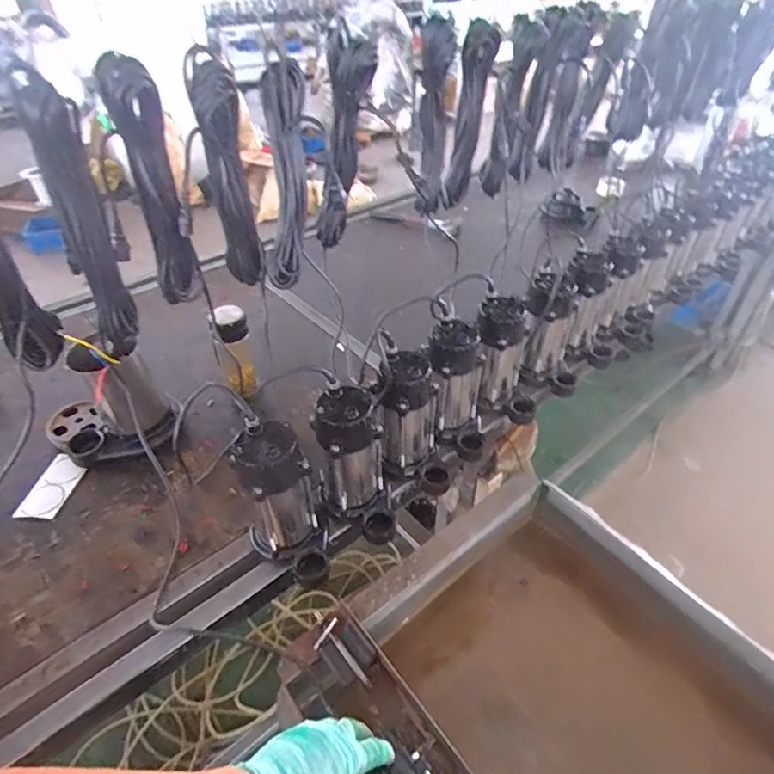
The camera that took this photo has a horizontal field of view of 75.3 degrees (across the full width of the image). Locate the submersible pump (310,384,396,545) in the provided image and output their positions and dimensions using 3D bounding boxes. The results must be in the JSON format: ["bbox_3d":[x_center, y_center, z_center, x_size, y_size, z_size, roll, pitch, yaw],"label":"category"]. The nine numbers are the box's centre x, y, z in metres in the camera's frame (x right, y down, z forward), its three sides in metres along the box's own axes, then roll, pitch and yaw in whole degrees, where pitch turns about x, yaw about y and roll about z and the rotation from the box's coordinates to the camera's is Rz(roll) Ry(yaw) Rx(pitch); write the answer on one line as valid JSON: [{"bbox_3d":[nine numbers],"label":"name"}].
[{"bbox_3d":[-0.050,0.132,0.798,0.114,0.230,0.143,-8,42,-8],"label":"submersible pump"}]

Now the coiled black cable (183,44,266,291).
[{"bbox_3d":[-0.251,-0.320,0.813,0.064,0.370,0.093,-13,43,-14],"label":"coiled black cable"}]

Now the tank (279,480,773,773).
[{"bbox_3d":[0.284,0.537,0.658,0.589,0.244,0.744,-26,47,-26],"label":"tank"}]

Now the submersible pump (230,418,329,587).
[{"bbox_3d":[-0.152,0.179,0.741,0.111,0.234,0.146,-15,43,-15],"label":"submersible pump"}]

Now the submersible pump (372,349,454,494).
[{"bbox_3d":[0.044,0.066,0.863,0.120,0.235,0.125,-8,42,-7],"label":"submersible pump"}]

